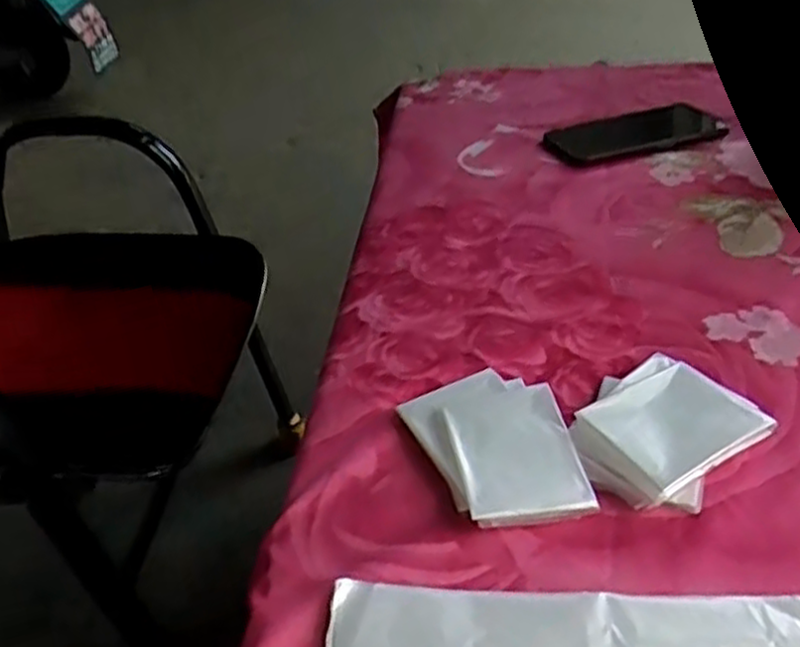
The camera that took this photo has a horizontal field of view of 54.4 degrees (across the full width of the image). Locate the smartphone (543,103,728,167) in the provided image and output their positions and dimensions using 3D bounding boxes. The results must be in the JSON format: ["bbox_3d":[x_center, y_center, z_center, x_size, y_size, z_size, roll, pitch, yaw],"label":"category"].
[{"bbox_3d":[0.217,-0.179,0.732,0.155,0.015,0.076,-15,37,-13],"label":"smartphone"}]

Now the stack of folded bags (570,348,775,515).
[{"bbox_3d":[0.141,0.058,0.418,0.093,0.023,0.078,-30,43,-29],"label":"stack of folded bags"}]

